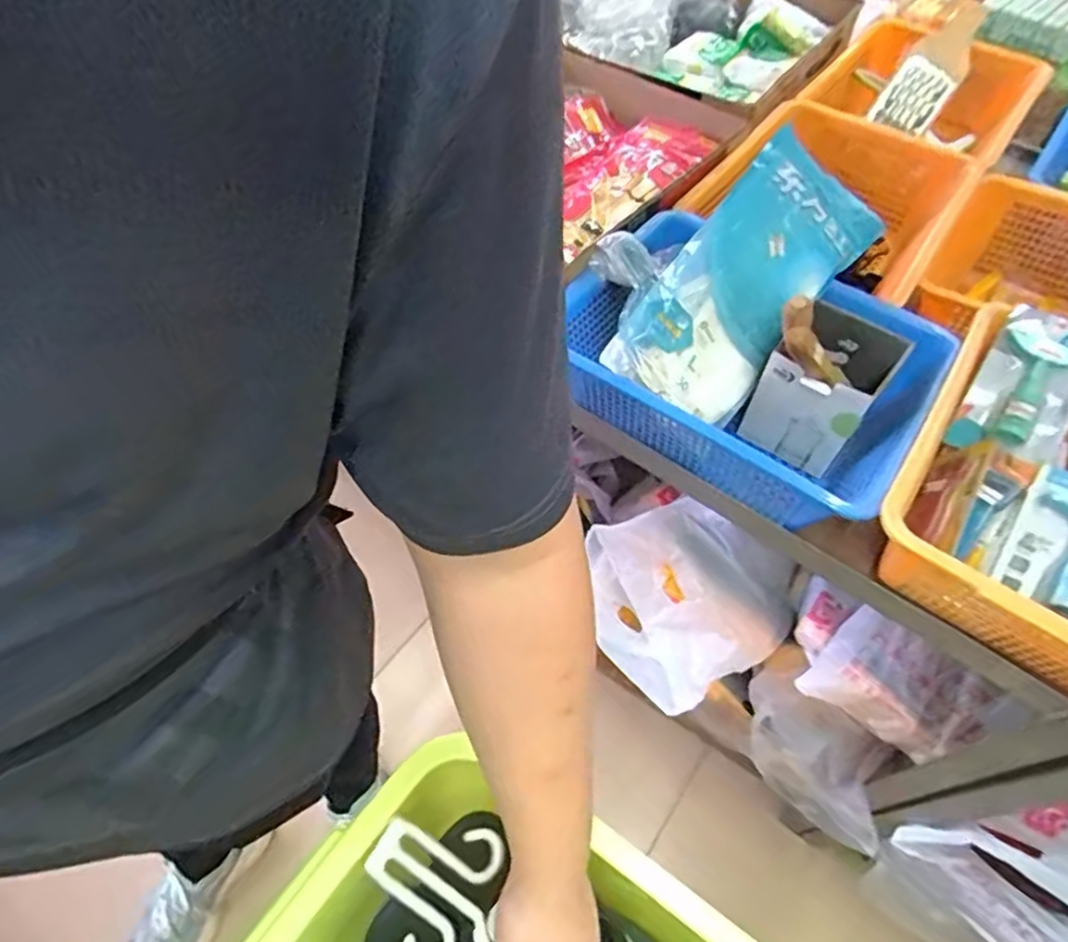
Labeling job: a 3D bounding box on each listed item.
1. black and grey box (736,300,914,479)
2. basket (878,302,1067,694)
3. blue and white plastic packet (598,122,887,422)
[{"bbox_3d":[0.302,-0.086,0.686,0.099,0.134,0.125,36,62,21],"label":"black and grey box"},{"bbox_3d":[0.507,0.027,0.608,0.272,0.114,0.379,32,60,19],"label":"basket"},{"bbox_3d":[0.212,-0.199,0.683,0.147,0.082,0.334,38,80,22],"label":"blue and white plastic packet"}]

